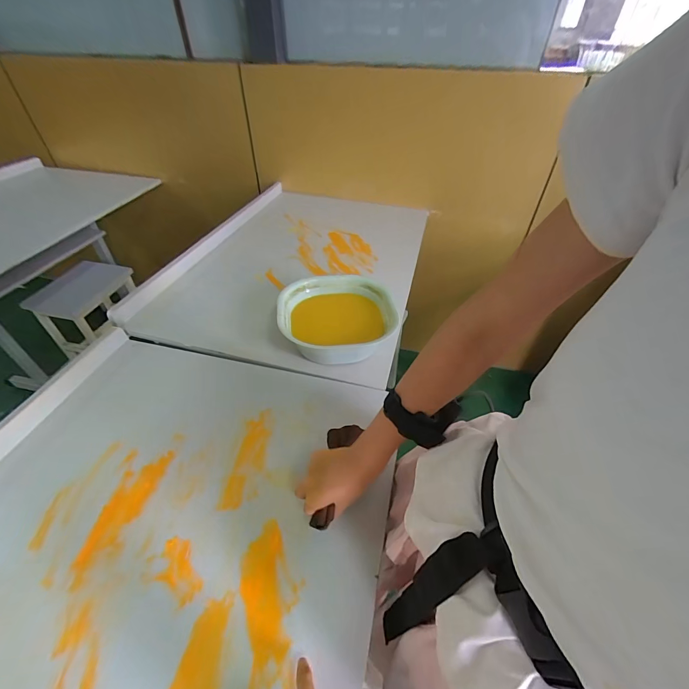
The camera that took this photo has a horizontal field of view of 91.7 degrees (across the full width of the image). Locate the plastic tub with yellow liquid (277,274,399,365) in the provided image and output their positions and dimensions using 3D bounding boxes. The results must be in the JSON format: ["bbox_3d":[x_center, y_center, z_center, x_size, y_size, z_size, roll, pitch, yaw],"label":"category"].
[{"bbox_3d":[-0.014,-0.054,0.724,0.243,0.086,0.196,-3,45,-6],"label":"plastic tub with yellow liquid"}]

